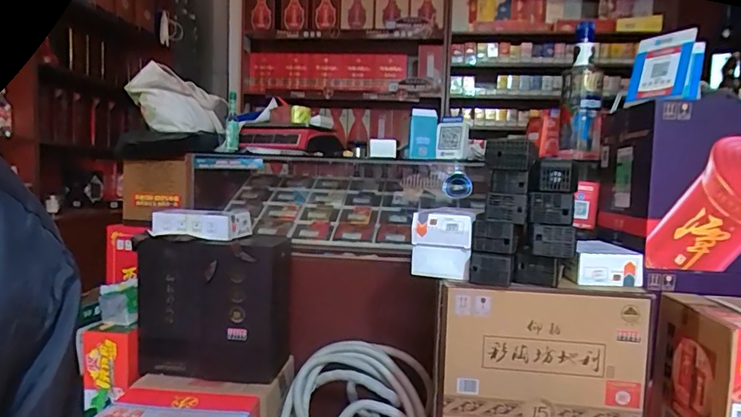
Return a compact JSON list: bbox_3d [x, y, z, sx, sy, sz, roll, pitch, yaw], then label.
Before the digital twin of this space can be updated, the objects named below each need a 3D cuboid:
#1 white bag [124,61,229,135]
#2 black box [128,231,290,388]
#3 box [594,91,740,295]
[{"bbox_3d":[-0.599,-0.337,1.506,0.250,0.198,0.200,2,5,7],"label":"white bag"},{"bbox_3d":[-0.409,0.265,1.311,0.385,0.359,0.187,3,5,10],"label":"black box"},{"bbox_3d":[0.735,-0.029,1.056,0.369,0.377,0.320,2,4,6],"label":"box"}]

